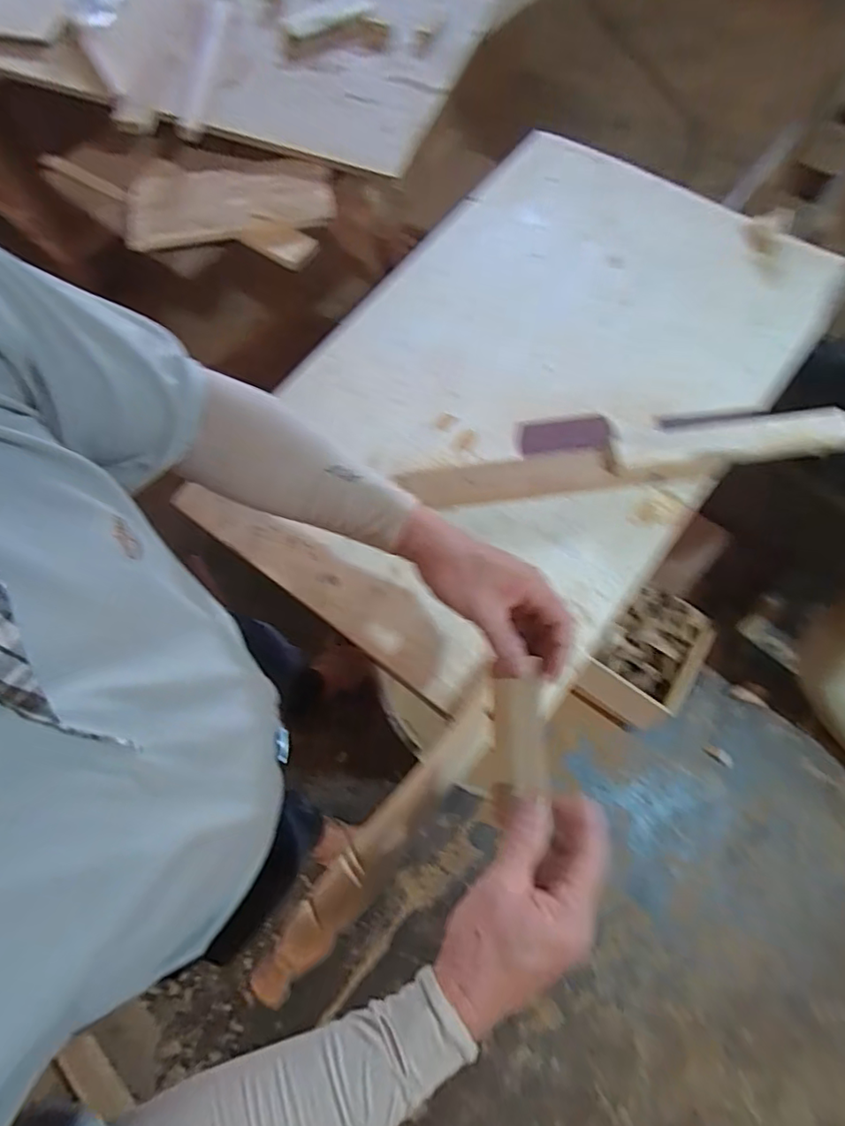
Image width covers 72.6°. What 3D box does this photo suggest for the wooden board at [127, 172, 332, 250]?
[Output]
[{"bbox_3d":[-0.346,-0.643,1.031,0.377,0.031,0.162,4,70,8],"label":"wooden board"}]

